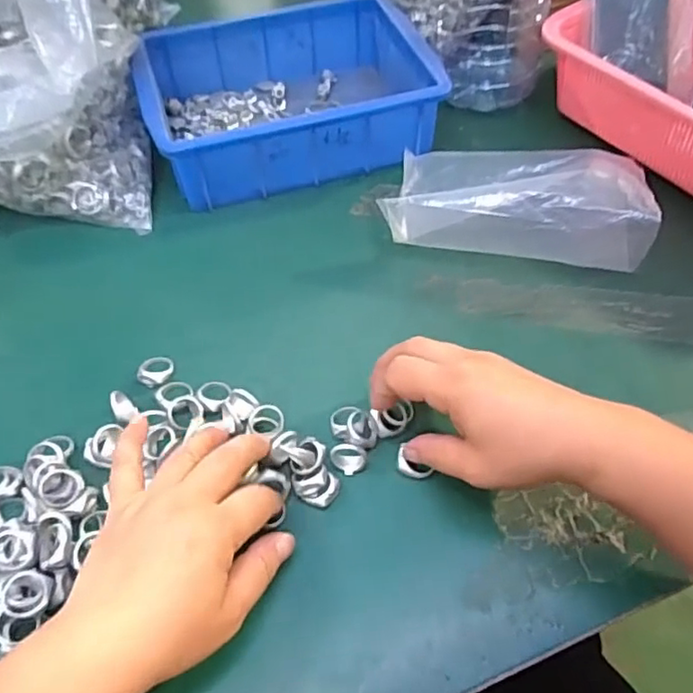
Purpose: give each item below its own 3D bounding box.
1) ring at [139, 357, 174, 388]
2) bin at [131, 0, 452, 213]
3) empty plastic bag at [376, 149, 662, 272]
[{"bbox_3d":[-0.131,0.016,0.413,0.019,0.010,0.024,15,55,12],"label":"ring"},{"bbox_3d":[-0.053,-0.222,0.546,0.237,0.081,0.169,-14,54,-9],"label":"bin"},{"bbox_3d":[0.129,-0.120,0.474,0.196,0.064,0.118,10,54,9],"label":"empty plastic bag"}]

